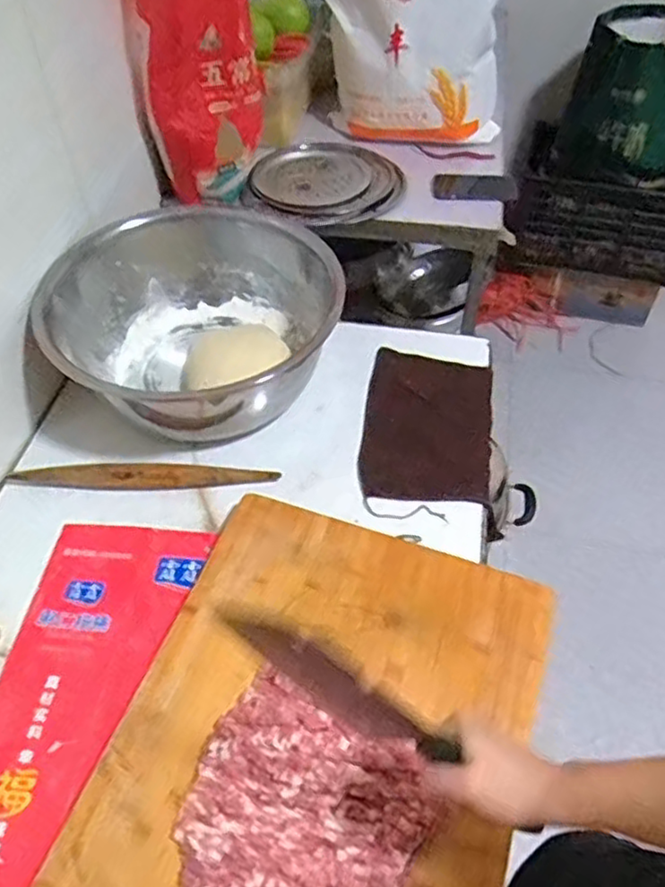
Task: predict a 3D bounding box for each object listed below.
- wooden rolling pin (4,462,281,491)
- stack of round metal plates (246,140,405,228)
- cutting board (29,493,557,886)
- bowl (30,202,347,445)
[{"bbox_3d":[-0.240,0.043,0.845,0.327,0.024,0.034,1,50,2],"label":"wooden rolling pin"},{"bbox_3d":[-0.004,-0.496,1.266,0.272,0.036,0.269,14,52,12],"label":"stack of round metal plates"},{"bbox_3d":[-0.027,0.313,0.606,0.367,0.024,0.552,15,52,13],"label":"cutting board"},{"bbox_3d":[-0.199,-0.176,0.962,0.385,0.170,0.385,-1,50,1],"label":"bowl"}]

